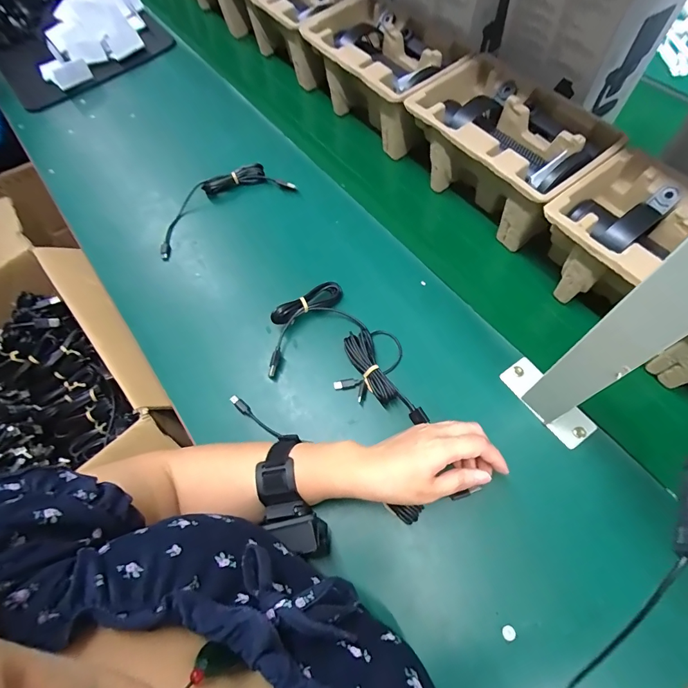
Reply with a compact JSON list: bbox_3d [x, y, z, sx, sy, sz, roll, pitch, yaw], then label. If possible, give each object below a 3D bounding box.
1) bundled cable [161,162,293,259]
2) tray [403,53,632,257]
[{"bbox_3d":[-0.181,-0.204,0.577,0.208,0.042,0.074,-30,65,-13],"label":"bundled cable"},{"bbox_3d":[0.205,-0.247,0.519,0.162,0.104,0.223,-34,66,-15],"label":"tray"}]

